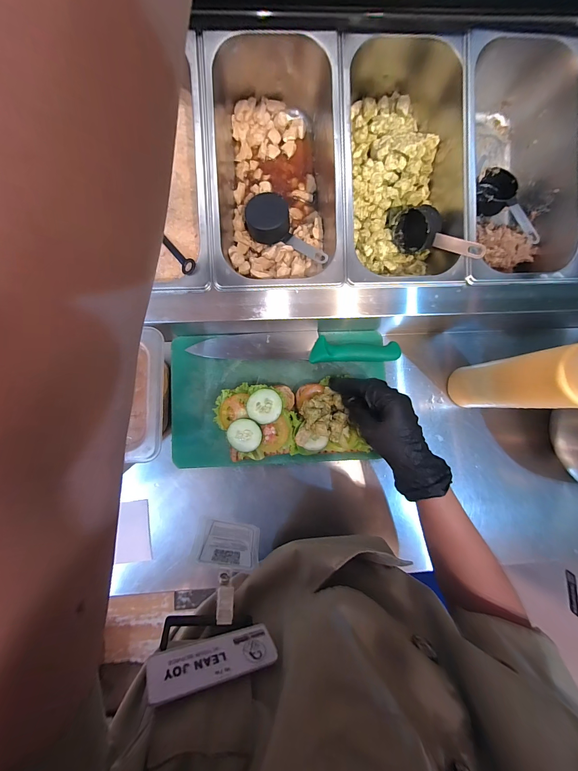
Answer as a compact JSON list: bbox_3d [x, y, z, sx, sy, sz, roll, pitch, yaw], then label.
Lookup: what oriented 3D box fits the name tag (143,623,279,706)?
[{"bbox_3d":[-0.045,0.167,0.176,0.074,0.028,0.006,8,84,-28],"label":"name tag"}]

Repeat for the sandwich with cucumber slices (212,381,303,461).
[{"bbox_3d":[-0.045,0.052,0.412,0.110,0.032,0.110,1,85,-9],"label":"sandwich with cucumber slices"}]

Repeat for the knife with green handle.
[{"bbox_3d":[0.009,-0.060,0.429,0.302,0.031,0.047,1,85,-3],"label":"knife with green handle"}]

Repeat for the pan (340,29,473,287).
[{"bbox_3d":[0.151,-0.293,0.401,0.165,0.099,0.320,-2,85,-3],"label":"pan"}]

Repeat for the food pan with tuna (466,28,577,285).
[{"bbox_3d":[0.316,-0.313,0.416,0.173,0.113,0.346,-2,85,-3],"label":"food pan with tuna"}]

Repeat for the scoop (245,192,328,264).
[{"bbox_3d":[-0.005,-0.224,0.416,0.126,0.036,0.063,32,84,-13],"label":"scoop"}]

